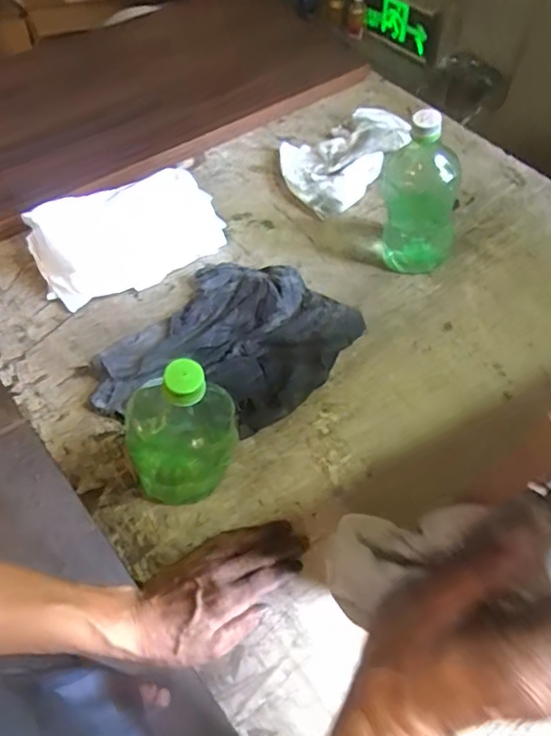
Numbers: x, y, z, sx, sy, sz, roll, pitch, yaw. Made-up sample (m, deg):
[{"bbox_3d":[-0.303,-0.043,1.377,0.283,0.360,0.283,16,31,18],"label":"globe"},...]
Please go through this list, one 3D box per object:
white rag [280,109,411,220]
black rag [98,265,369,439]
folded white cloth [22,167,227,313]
[{"bbox_3d":[0.098,-0.323,0.816,0.141,0.030,0.246,32,63,18],"label":"white rag"},{"bbox_3d":[-0.056,-0.019,0.623,0.203,0.033,0.273,39,65,21],"label":"black rag"},{"bbox_3d":[-0.194,-0.177,0.715,0.233,0.046,0.156,-27,63,-16],"label":"folded white cloth"}]

